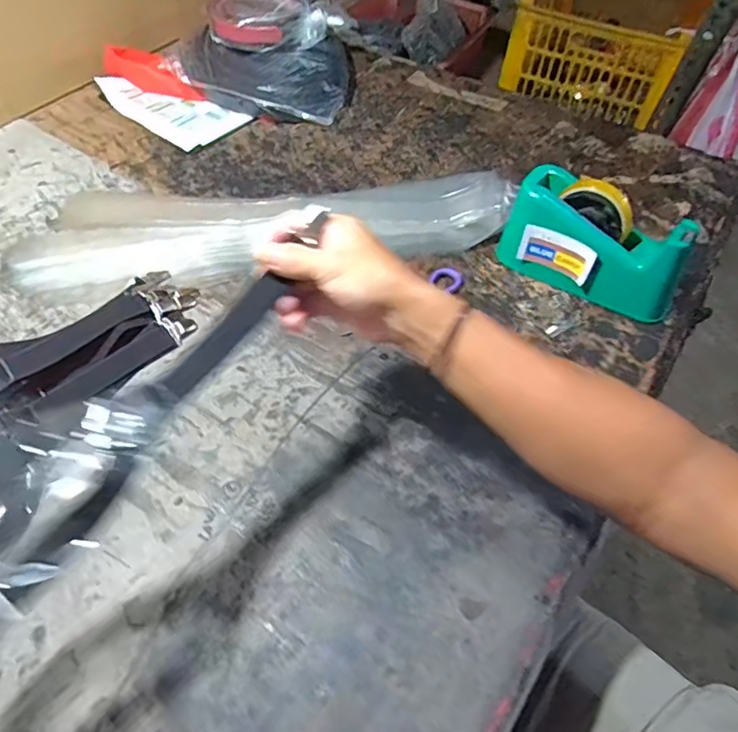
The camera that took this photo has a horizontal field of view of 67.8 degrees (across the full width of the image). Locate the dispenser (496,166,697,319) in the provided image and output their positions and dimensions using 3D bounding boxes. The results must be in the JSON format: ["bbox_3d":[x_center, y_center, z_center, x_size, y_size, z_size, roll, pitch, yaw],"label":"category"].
[{"bbox_3d":[0.255,-0.135,0.622,0.205,0.116,0.071,35,60,21],"label":"dispenser"}]

